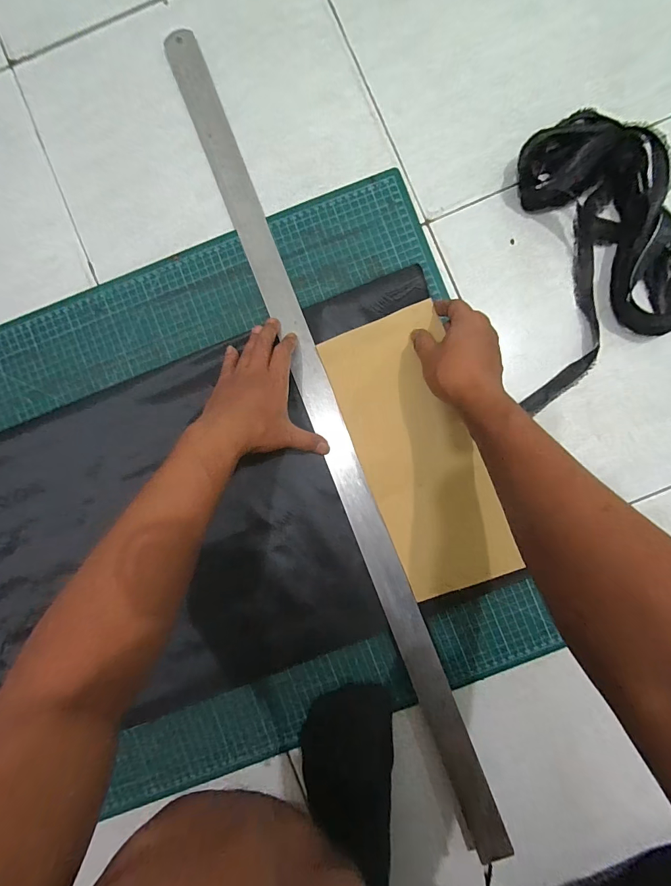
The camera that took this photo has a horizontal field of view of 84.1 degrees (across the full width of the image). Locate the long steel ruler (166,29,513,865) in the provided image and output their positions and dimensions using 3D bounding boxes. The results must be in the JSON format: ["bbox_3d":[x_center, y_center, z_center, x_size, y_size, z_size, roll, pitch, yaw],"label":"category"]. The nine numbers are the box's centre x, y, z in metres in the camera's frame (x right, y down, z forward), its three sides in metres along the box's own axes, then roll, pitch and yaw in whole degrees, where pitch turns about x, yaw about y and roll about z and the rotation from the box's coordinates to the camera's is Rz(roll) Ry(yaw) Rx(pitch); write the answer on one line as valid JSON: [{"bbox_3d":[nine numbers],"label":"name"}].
[{"bbox_3d":[-0.008,-0.020,0.437,0.042,0.008,0.985,-22,87,4],"label":"long steel ruler"}]

